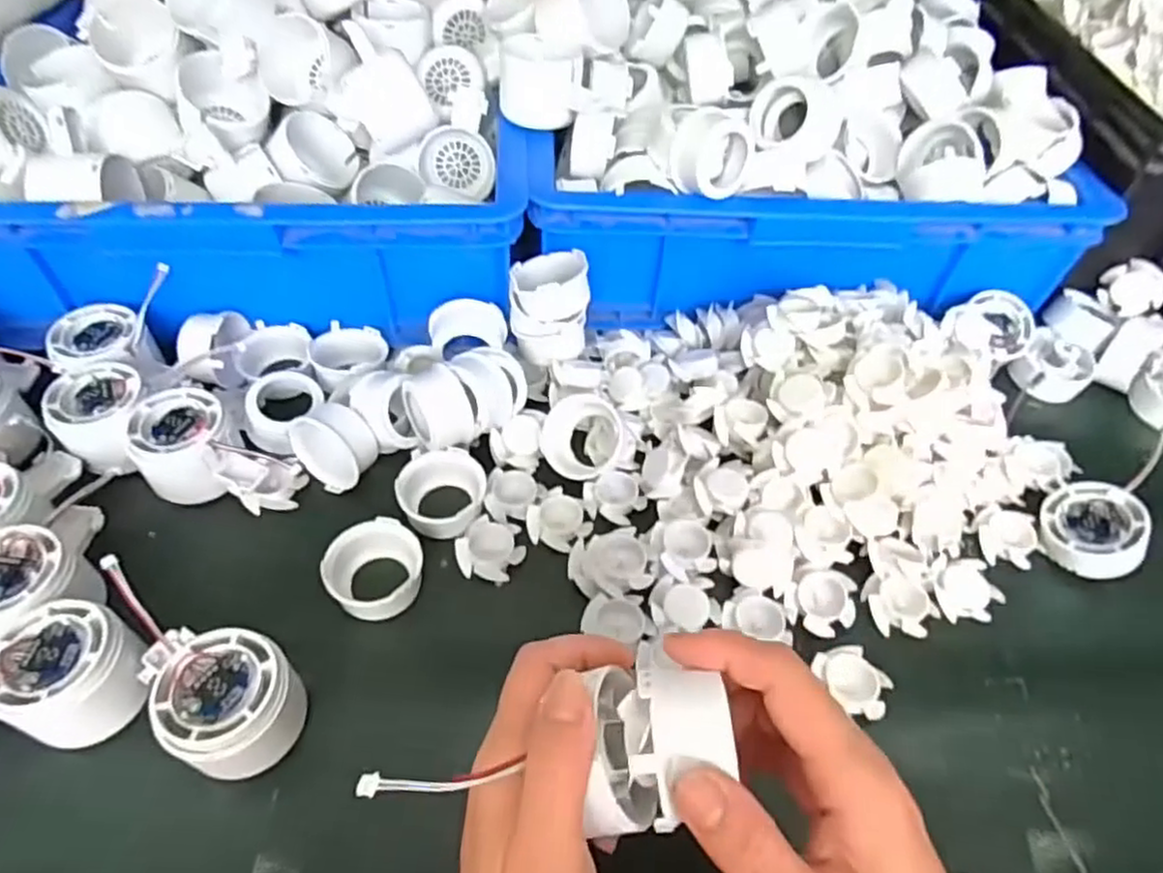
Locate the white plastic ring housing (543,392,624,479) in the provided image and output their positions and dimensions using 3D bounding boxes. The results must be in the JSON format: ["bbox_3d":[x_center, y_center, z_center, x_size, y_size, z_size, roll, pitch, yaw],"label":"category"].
[{"bbox_3d":[0.003,0.000,0.465,0.055,0.021,0.055,3,93,-21],"label":"white plastic ring housing"}]

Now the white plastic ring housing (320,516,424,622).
[{"bbox_3d":[-0.121,0.078,0.412,0.053,0.025,0.054,2,51,-2],"label":"white plastic ring housing"}]

